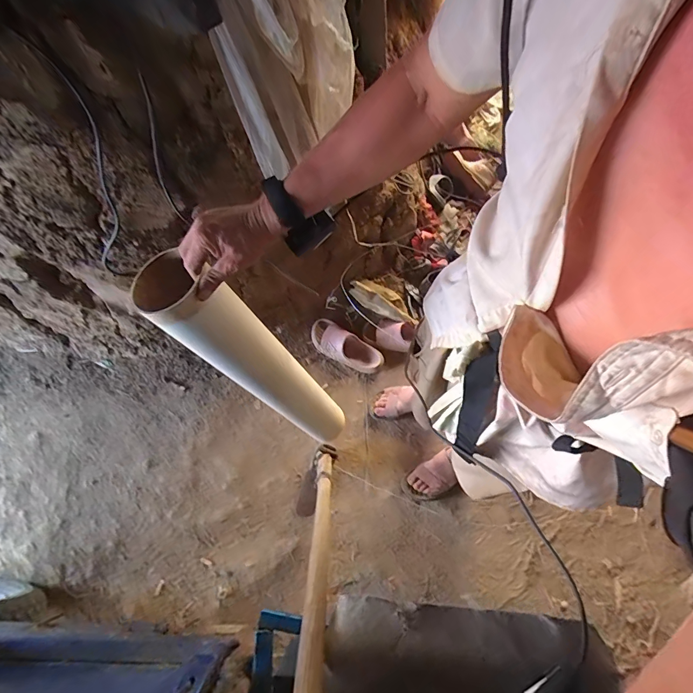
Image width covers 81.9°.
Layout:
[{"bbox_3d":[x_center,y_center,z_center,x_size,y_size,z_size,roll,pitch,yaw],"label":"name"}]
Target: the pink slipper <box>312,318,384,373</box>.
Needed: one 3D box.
[{"bbox_3d":[-0.005,0.002,1.404,0.272,0.062,0.112,31,75,14],"label":"pink slipper"}]

